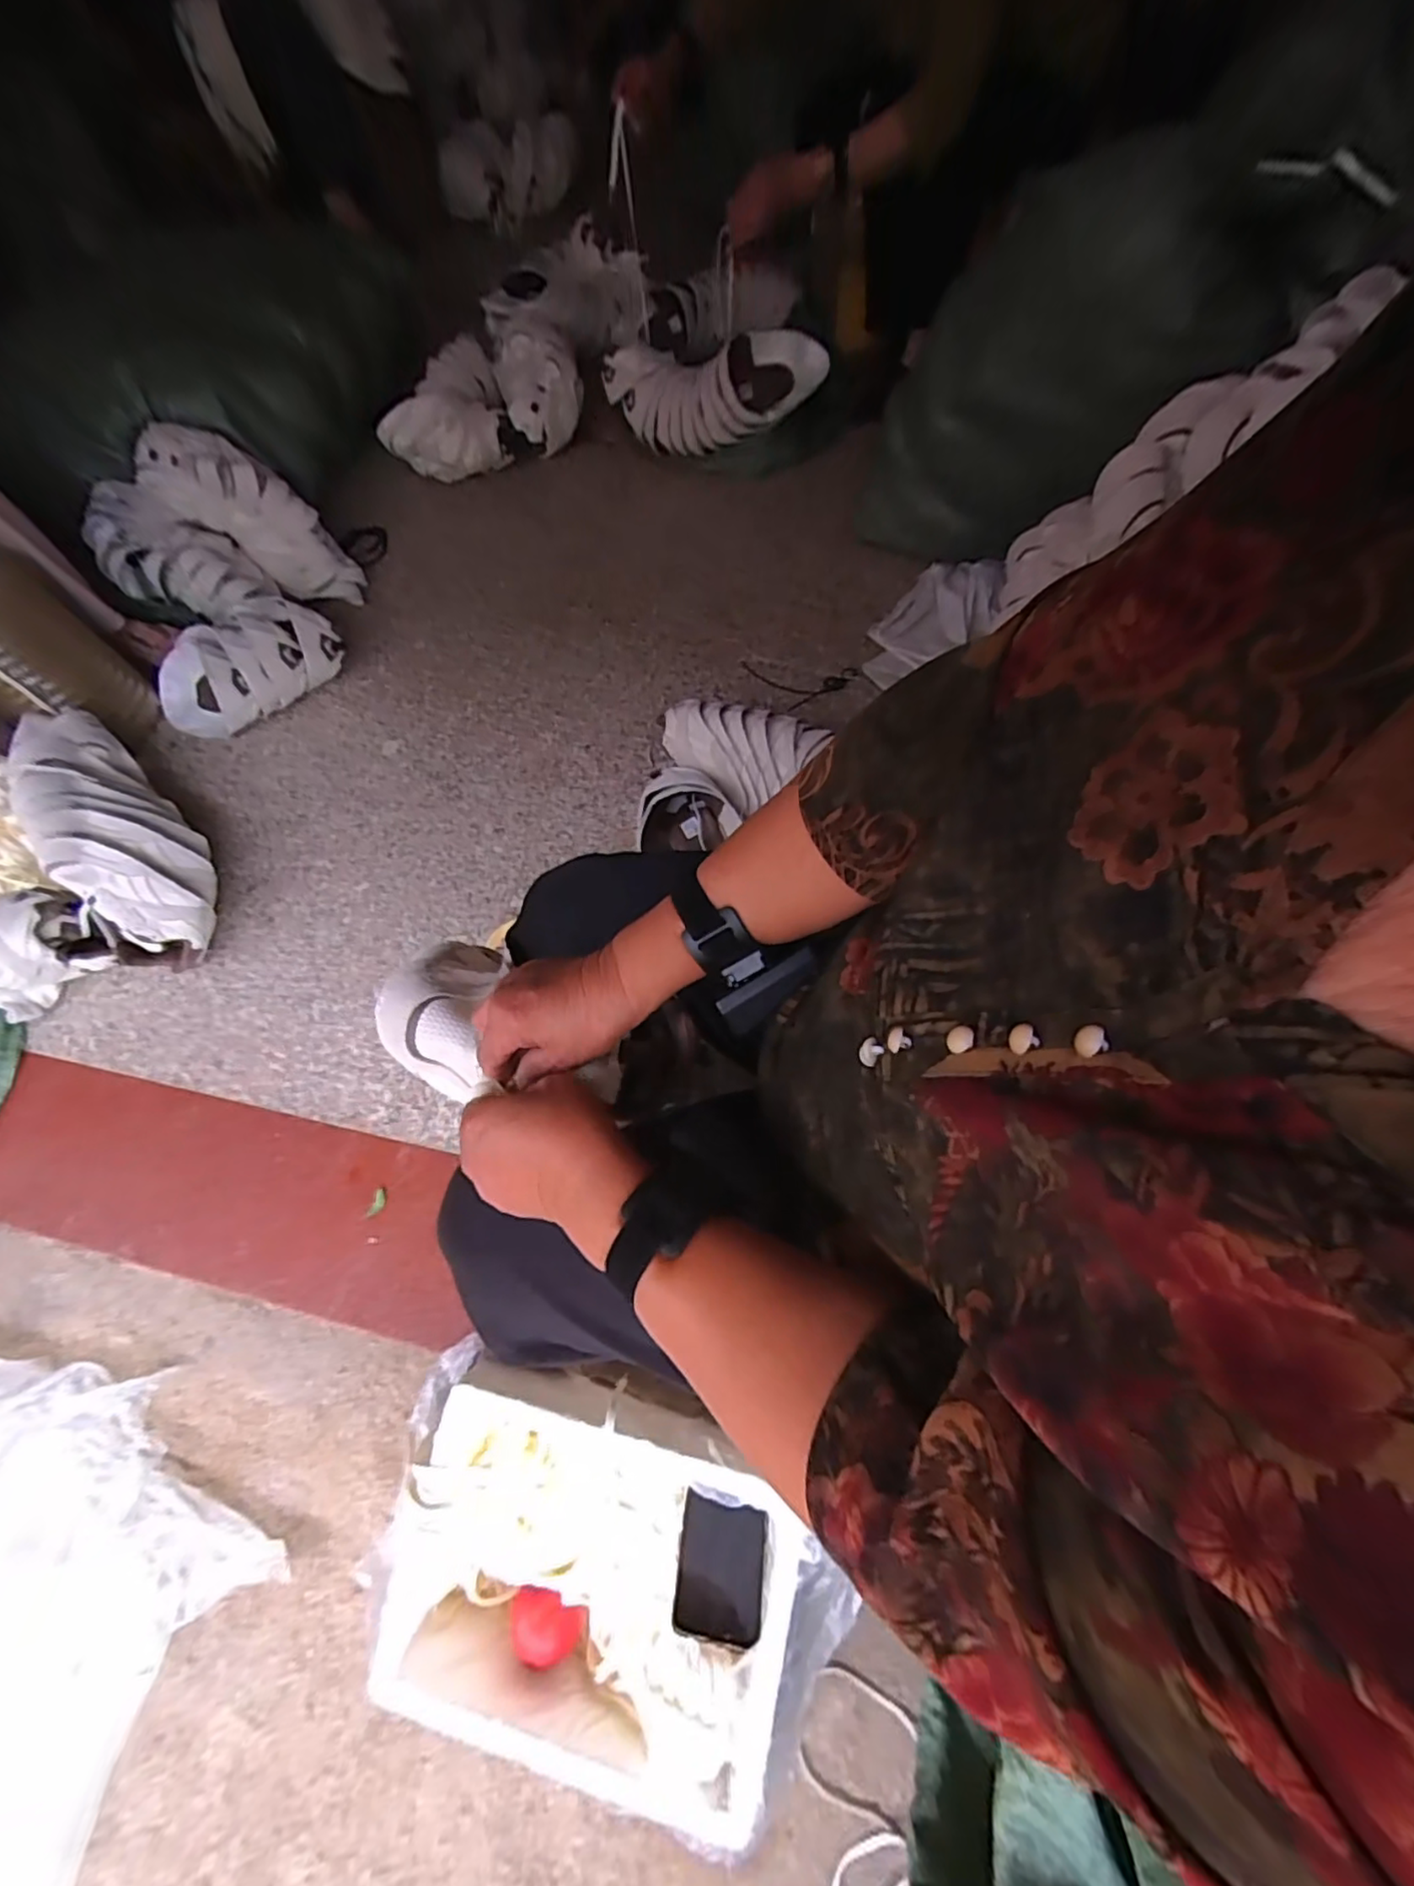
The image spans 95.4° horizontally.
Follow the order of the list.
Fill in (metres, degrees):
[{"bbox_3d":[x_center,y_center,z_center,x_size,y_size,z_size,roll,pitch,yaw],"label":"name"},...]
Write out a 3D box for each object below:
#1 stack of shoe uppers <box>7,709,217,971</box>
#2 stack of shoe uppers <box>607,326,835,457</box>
[{"bbox_3d":[-0.924,-0.166,0.994,0.186,0.171,0.470,-42,74,-13],"label":"stack of shoe uppers"},{"bbox_3d":[0.011,-1.056,1.227,0.445,0.171,0.114,11,66,23],"label":"stack of shoe uppers"}]

